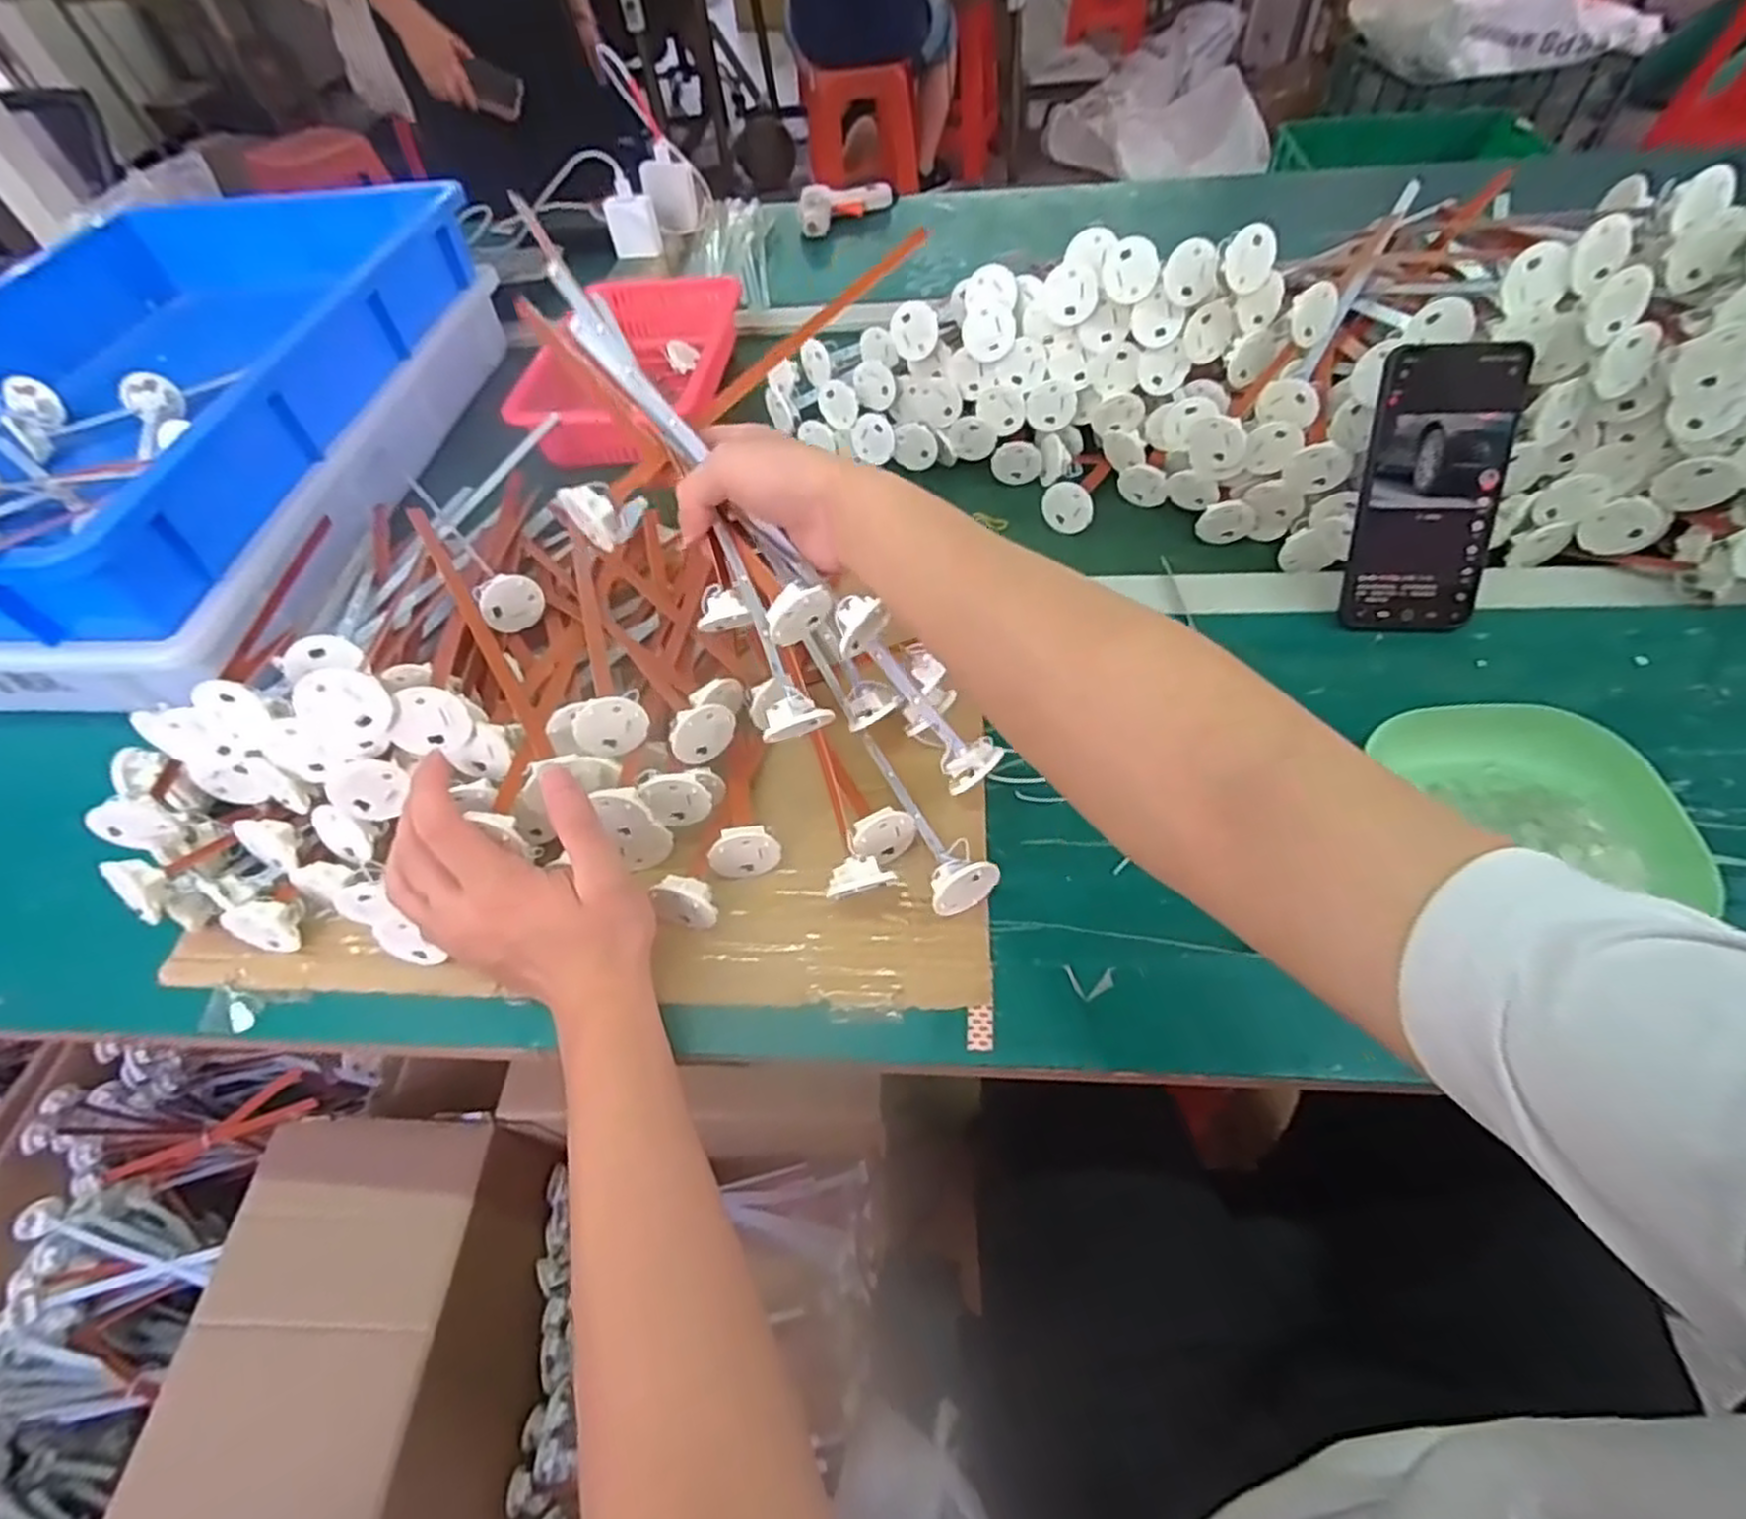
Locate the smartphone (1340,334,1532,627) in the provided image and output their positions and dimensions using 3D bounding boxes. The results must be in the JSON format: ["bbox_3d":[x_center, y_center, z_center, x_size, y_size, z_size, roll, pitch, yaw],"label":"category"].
[{"bbox_3d":[0.348,-0.167,0.480,0.081,0.170,0.016,2,20,8],"label":"smartphone"}]

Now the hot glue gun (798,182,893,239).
[{"bbox_3d":[-0.032,-0.688,0.963,0.116,0.030,0.099,-7,55,0],"label":"hot glue gun"}]

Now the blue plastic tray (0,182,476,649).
[{"bbox_3d":[-0.621,-0.322,0.640,0.423,0.084,0.602,2,55,6],"label":"blue plastic tray"}]

